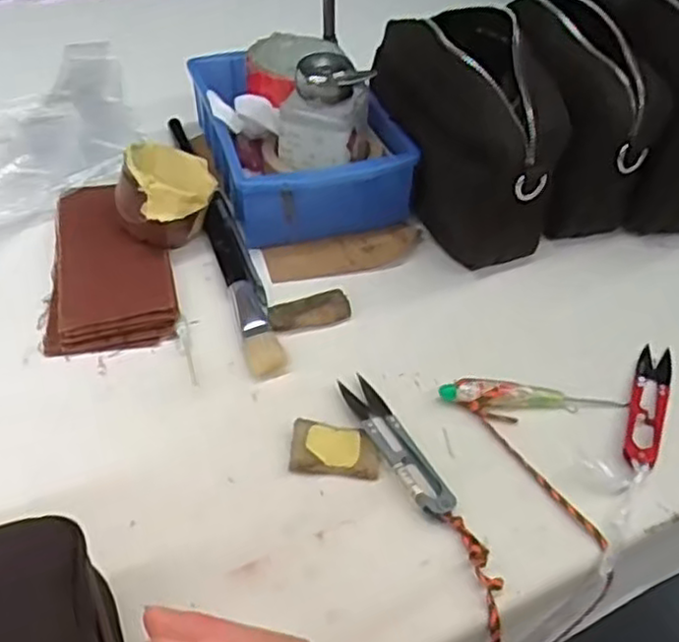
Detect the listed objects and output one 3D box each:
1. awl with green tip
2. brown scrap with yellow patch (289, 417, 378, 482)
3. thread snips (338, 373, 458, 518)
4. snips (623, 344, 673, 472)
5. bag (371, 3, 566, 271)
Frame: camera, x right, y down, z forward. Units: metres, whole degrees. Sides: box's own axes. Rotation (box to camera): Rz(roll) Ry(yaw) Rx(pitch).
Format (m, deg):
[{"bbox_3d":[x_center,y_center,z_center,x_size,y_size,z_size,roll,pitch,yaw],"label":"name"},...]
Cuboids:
[{"bbox_3d":[0.113,0.044,0.426,0.104,0.014,0.017,0,45,-3],"label":"awl with green tip"},{"bbox_3d":[-0.002,0.069,0.391,0.047,0.005,0.030,6,45,2],"label":"brown scrap with yellow patch"},{"bbox_3d":[0.030,0.065,0.396,0.023,0.011,0.101,-19,49,-21],"label":"thread snips"},{"bbox_3d":[0.179,0.048,0.420,0.020,0.006,0.098,9,40,25],"label":"snips"},{"bbox_3d":[0.087,-0.140,0.522,0.083,0.126,0.179,-13,47,-16],"label":"bag"}]

